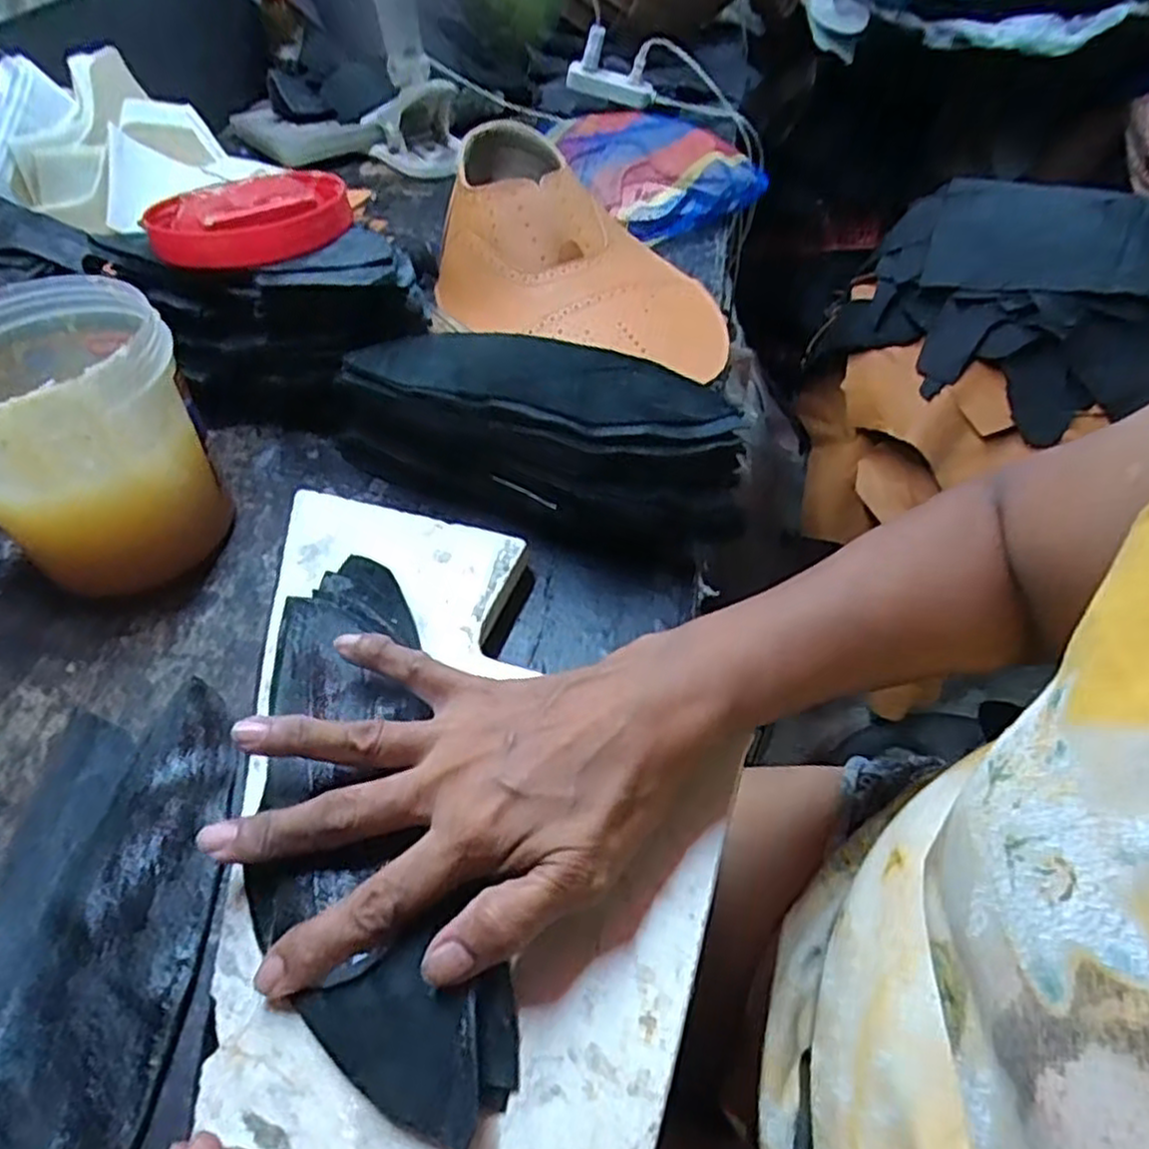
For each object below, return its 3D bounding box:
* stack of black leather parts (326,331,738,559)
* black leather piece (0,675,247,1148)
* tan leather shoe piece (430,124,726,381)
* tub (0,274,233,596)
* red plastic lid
[{"bbox_3d":[-0.024,-0.082,0.436,0.237,0.084,0.084,19,52,19],"label":"stack of black leather parts"},{"bbox_3d":[-0.179,0.140,0.293,0.071,0.004,0.214,-1,48,2],"label":"black leather piece"},{"bbox_3d":[0.007,-0.253,0.582,0.246,0.087,0.181,13,50,14],"label":"tan leather shoe piece"},{"bbox_3d":[-0.260,-0.068,0.402,0.112,0.130,0.120,-1,48,1],"label":"tub"},{"bbox_3d":[-0.197,-0.221,0.457,0.119,0.020,0.096,-25,52,-19],"label":"red plastic lid"}]

